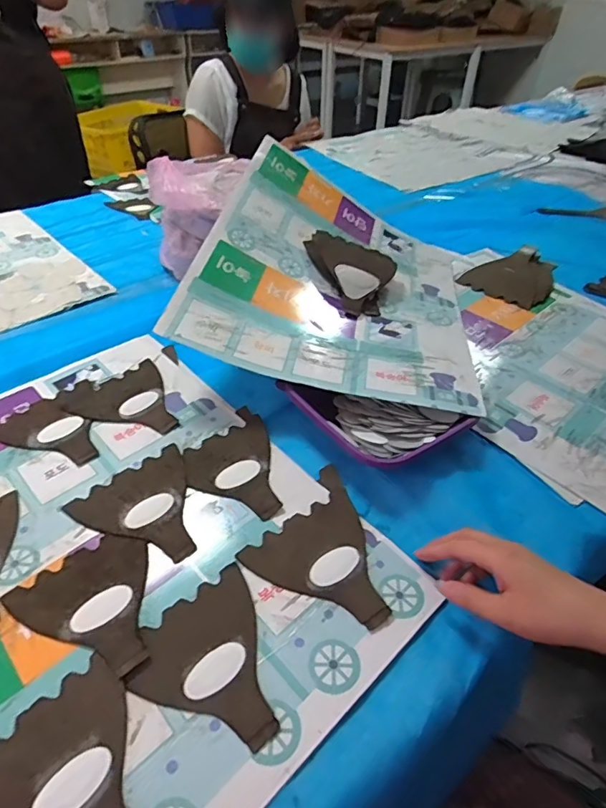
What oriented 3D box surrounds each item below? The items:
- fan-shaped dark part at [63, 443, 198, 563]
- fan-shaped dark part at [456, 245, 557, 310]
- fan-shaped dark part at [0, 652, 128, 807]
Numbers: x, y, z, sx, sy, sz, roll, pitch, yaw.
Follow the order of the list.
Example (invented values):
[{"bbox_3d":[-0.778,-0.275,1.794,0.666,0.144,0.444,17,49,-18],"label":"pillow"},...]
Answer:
[{"bbox_3d":[-0.149,0.103,0.495,0.127,0.008,0.117,34,52,29],"label":"fan-shaped dark part"},{"bbox_3d":[0.375,-0.236,0.864,0.137,0.034,0.190,30,50,28],"label":"fan-shaped dark part"},{"bbox_3d":[-0.156,0.255,0.331,0.126,0.005,0.113,32,51,29],"label":"fan-shaped dark part"}]

